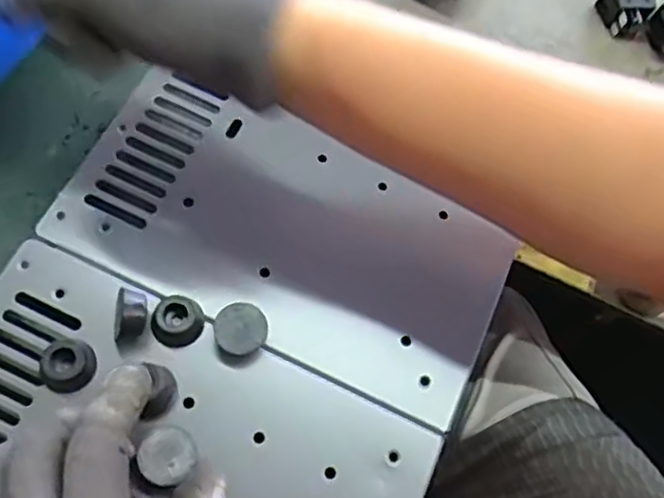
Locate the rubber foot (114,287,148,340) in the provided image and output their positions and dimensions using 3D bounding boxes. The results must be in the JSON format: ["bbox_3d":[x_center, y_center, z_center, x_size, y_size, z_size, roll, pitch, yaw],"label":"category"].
[{"bbox_3d":[-0.093,0.033,0.329,0.014,0.021,0.022,3,67,-6],"label":"rubber foot"}]

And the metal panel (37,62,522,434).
[{"bbox_3d":[-0.021,-0.009,0.365,0.223,0.013,0.118,24,66,8],"label":"metal panel"}]

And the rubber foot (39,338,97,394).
[{"bbox_3d":[-0.122,0.053,0.321,0.022,0.013,0.022,-11,70,-12],"label":"rubber foot"}]

